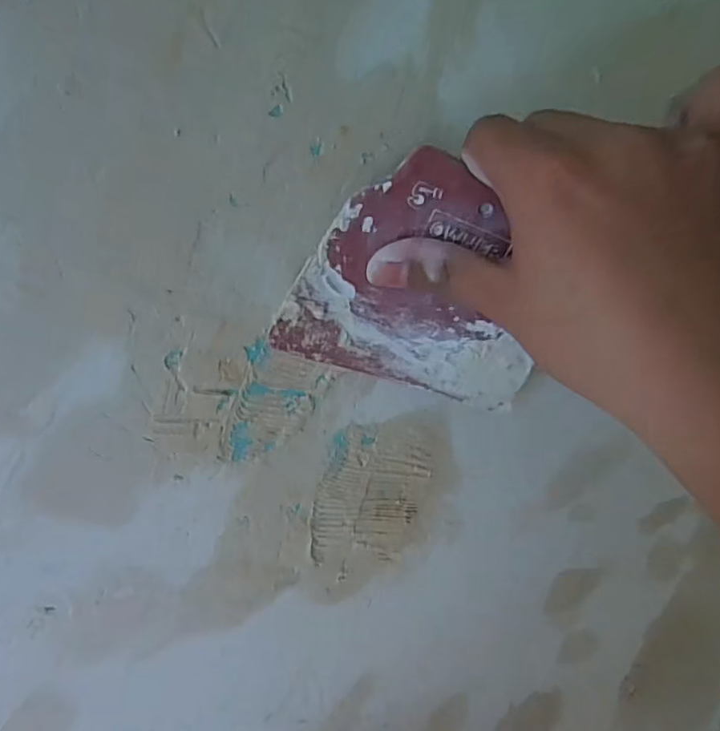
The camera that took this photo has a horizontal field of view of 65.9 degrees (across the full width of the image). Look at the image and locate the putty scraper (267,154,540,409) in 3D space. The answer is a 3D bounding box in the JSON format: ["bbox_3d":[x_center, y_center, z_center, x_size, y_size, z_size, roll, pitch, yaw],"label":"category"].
[{"bbox_3d":[0.034,-0.033,0.245,0.119,0.100,0.010,18,31,-15],"label":"putty scraper"}]

